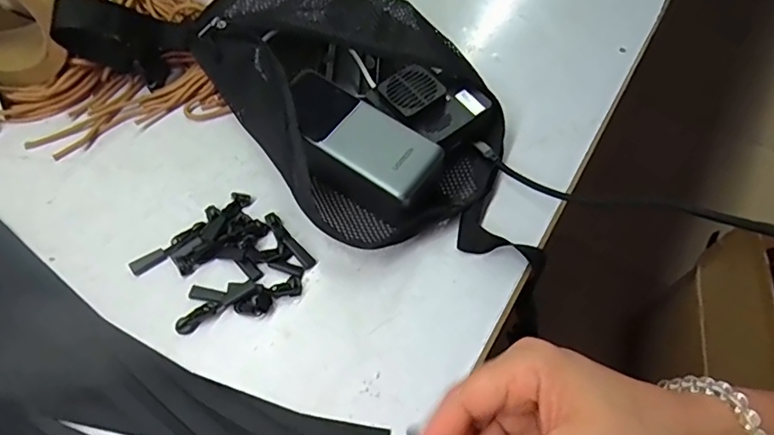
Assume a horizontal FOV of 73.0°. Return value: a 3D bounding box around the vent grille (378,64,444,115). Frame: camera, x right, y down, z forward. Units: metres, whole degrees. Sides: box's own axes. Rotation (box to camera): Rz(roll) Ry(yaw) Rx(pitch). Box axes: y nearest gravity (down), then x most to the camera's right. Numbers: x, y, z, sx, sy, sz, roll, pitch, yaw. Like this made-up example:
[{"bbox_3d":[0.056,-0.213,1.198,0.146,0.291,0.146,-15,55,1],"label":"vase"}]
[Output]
[{"bbox_3d":[0.019,-0.098,0.402,0.041,0.006,0.040,-30,64,-20],"label":"vent grille"}]

